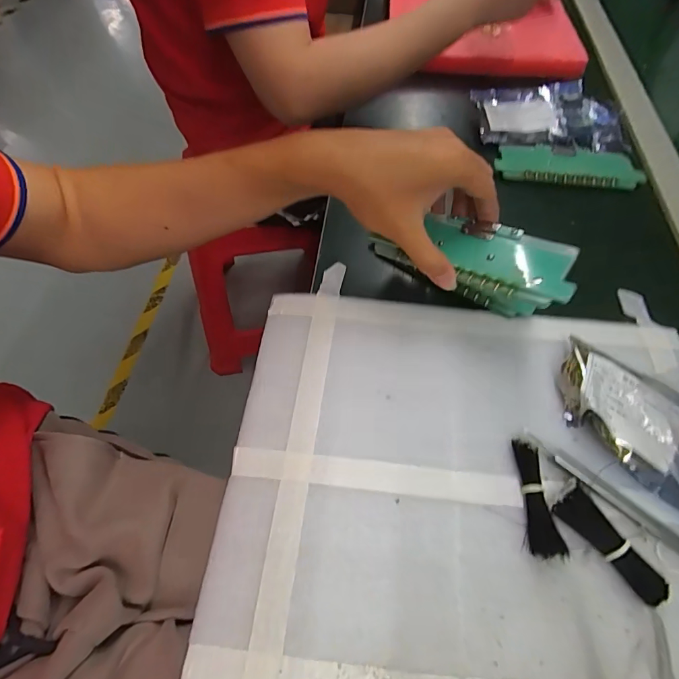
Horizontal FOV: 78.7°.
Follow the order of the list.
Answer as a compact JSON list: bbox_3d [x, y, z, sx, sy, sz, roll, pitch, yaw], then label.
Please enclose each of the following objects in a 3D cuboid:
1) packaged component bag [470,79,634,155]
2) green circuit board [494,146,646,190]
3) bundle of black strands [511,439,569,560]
[{"bbox_3d":[0.247,-0.262,0.486,0.164,0.025,0.104,4,59,1],"label":"packaged component bag"},{"bbox_3d":[0.249,-0.193,0.458,0.151,0.011,0.059,8,59,4],"label":"green circuit board"},{"bbox_3d":[0.126,0.101,0.266,0.017,0.012,0.071,0,59,-1],"label":"bundle of black strands"}]

